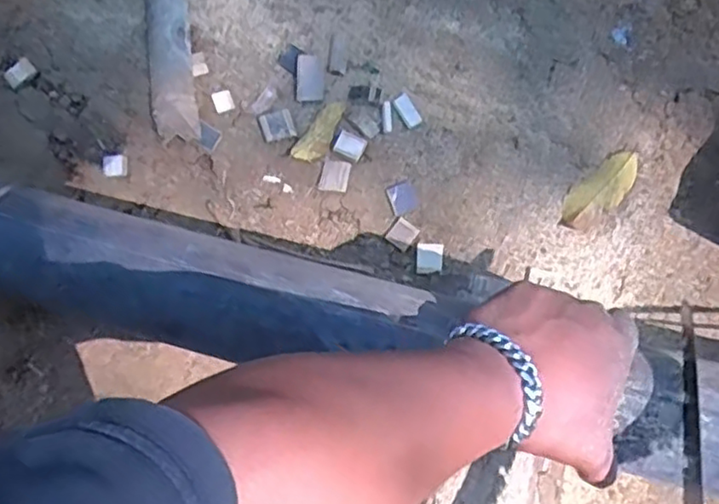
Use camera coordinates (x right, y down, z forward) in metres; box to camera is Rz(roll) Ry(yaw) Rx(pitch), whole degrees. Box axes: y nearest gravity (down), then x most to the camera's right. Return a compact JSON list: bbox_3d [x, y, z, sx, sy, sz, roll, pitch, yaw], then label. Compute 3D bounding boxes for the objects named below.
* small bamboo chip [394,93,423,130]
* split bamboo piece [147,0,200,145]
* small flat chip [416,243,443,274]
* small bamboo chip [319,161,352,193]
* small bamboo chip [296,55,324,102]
[{"bbox_3d":[0.049,-0.144,0.678,0.019,0.004,0.036,-31,77,-9],"label":"small bamboo chip"},{"bbox_3d":[-0.201,-0.260,0.699,0.043,0.025,0.305,-7,74,-3],"label":"split bamboo piece"},{"bbox_3d":[0.069,0.006,0.649,0.026,0.004,0.031,4,74,0],"label":"small flat chip"},{"bbox_3d":[-0.024,-0.075,0.662,0.029,0.004,0.031,11,74,2],"label":"small bamboo chip"},{"bbox_3d":[-0.052,-0.180,0.688,0.028,0.005,0.051,-1,74,-2],"label":"small bamboo chip"}]

